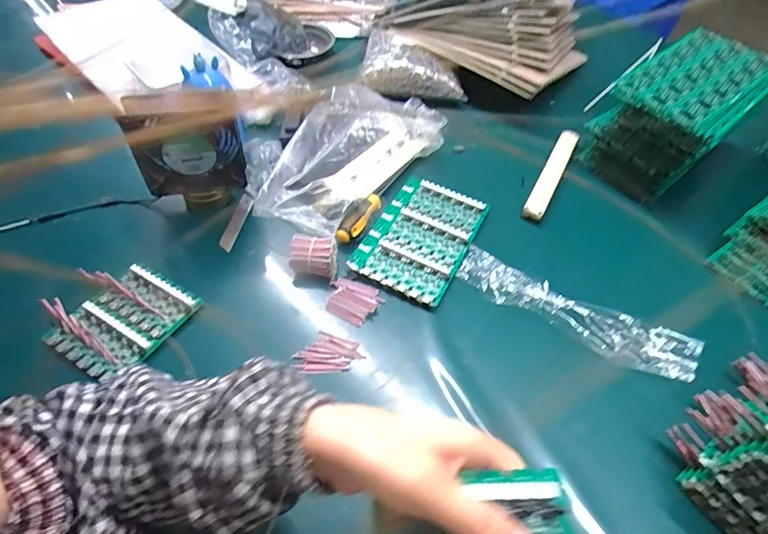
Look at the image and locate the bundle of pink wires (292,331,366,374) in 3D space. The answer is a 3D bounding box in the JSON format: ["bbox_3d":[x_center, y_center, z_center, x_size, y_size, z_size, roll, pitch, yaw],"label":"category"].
[{"bbox_3d":[-0.061,0.092,0.501,0.071,0.006,0.048,-1,50,-4],"label":"bundle of pink wires"}]

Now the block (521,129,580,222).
[{"bbox_3d":[0.247,-0.139,0.673,0.028,0.022,0.198,24,53,16],"label":"block"}]

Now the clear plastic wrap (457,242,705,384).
[{"bbox_3d":[0.217,0.049,0.536,0.271,0.016,0.060,26,54,17],"label":"clear plastic wrap"}]

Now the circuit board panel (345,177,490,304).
[{"bbox_3d":[0.049,-0.040,0.602,0.122,0.022,0.182,24,53,16],"label":"circuit board panel"}]

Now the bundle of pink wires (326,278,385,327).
[{"bbox_3d":[-0.036,0.040,0.542,0.059,0.012,0.052,19,52,13],"label":"bundle of pink wires"}]

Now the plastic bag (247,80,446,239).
[{"bbox_3d":[-0.061,-0.168,0.651,0.187,0.066,0.294,34,56,23],"label":"plastic bag"}]

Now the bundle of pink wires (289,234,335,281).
[{"bbox_3d":[-0.085,-0.015,0.553,0.052,0.030,0.036,7,50,3],"label":"bundle of pink wires"}]

